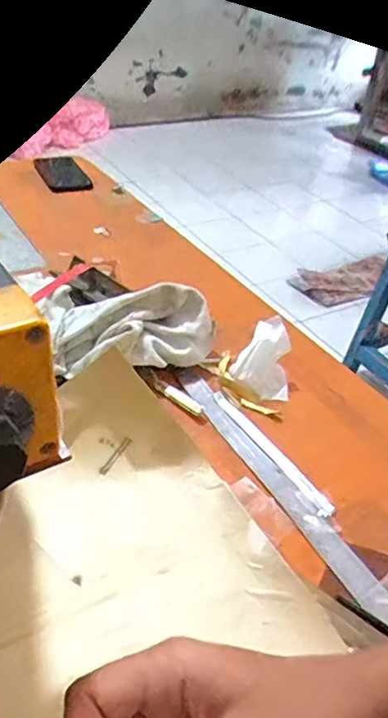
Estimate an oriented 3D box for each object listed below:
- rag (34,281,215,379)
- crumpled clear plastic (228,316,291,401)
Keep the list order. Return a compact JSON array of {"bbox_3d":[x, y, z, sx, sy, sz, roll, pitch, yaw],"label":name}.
[{"bbox_3d":[-0.068,-0.026,0.601,0.179,0.077,0.092,4,38,-2],"label":"rag"},{"bbox_3d":[0.073,-0.002,0.602,0.060,0.061,0.059,9,38,5],"label":"crumpled clear plastic"}]

